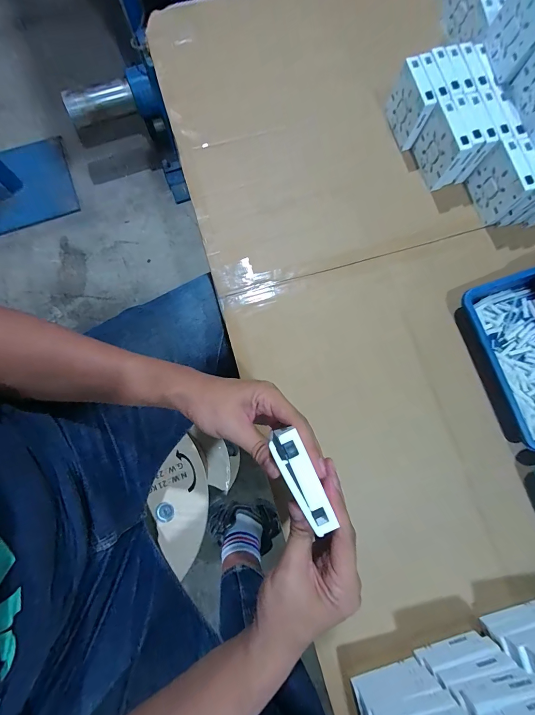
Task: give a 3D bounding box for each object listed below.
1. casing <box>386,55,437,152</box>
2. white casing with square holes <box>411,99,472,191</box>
[{"bbox_3d":[0.225,-0.397,0.514,0.022,0.087,0.083,-18,80,-4],"label":"casing"},{"bbox_3d":[0.267,-0.326,0.502,0.025,0.083,0.081,-20,80,-4],"label":"white casing with square holes"}]

